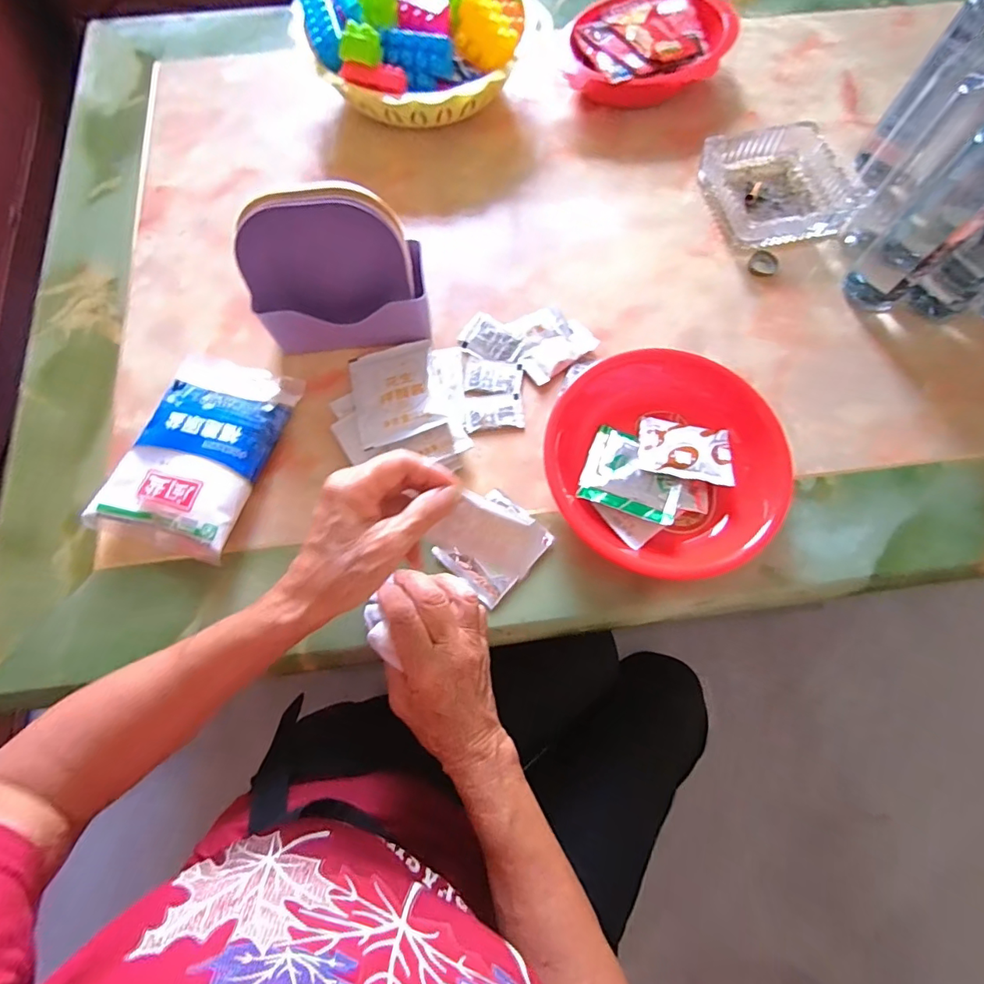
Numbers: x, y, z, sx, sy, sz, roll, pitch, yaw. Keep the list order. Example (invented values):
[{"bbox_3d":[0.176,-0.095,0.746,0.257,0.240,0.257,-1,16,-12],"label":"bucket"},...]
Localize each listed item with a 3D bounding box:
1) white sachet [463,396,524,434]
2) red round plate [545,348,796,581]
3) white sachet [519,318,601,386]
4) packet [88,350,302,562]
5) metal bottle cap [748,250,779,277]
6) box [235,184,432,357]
[{"bbox_3d":[0.002,-0.072,0.449,0.051,0.004,0.032,-4,71,-2],"label":"white sachet"},{"bbox_3d":[0.141,-0.026,0.415,0.178,0.043,0.186,0,71,-1],"label":"red round plate"},{"bbox_3d":[0.062,-0.130,0.465,0.072,0.012,0.034,-34,74,-12],"label":"white sachet"},{"bbox_3d":[-0.245,-0.038,0.424,0.114,0.030,0.171,15,71,5],"label":"packet"},{"bbox_3d":[0.272,-0.229,0.502,0.027,0.008,0.031,29,73,9],"label":"metal bottle cap"},{"bbox_3d":[-0.128,-0.175,0.416,0.142,0.121,0.061,-7,71,-3],"label":"box"}]

